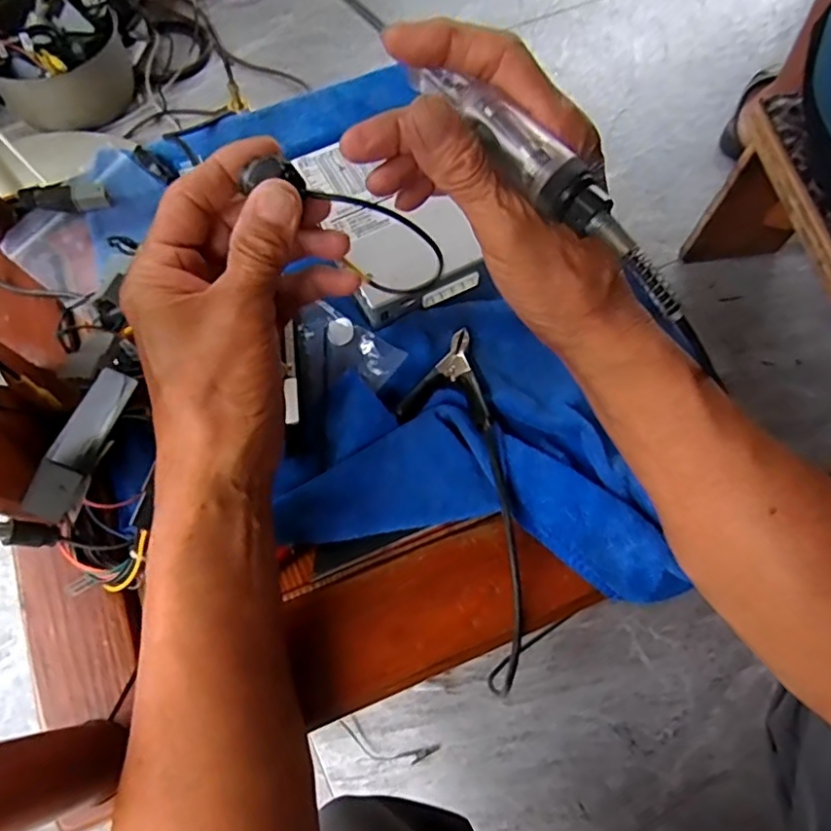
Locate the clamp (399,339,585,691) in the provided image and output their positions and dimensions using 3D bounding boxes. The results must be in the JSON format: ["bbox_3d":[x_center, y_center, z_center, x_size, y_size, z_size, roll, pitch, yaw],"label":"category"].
[{"bbox_3d":[0.036,0.045,0.346,0.055,0.030,0.202,-15,67,-8],"label":"clamp"}]

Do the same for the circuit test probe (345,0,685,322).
[{"bbox_3d":[0.034,-0.118,0.253,0.017,0.024,0.208,-39,78,-14],"label":"circuit test probe"}]

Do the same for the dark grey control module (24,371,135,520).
[{"bbox_3d":[-0.162,0.011,0.296,0.018,0.013,0.097,-1,43,2],"label":"dark grey control module"}]

